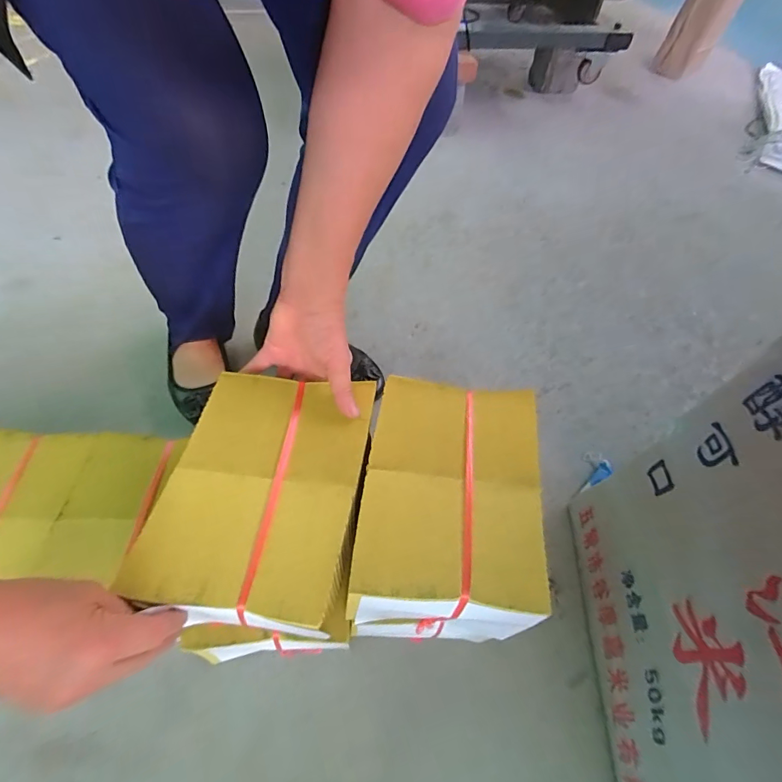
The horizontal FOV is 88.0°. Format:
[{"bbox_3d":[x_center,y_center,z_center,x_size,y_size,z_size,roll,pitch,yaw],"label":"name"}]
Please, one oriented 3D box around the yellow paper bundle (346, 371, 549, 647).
[{"bbox_3d":[0.052,0.122,0.419,0.158,0.126,0.222,7,56,1],"label":"yellow paper bundle"}]

